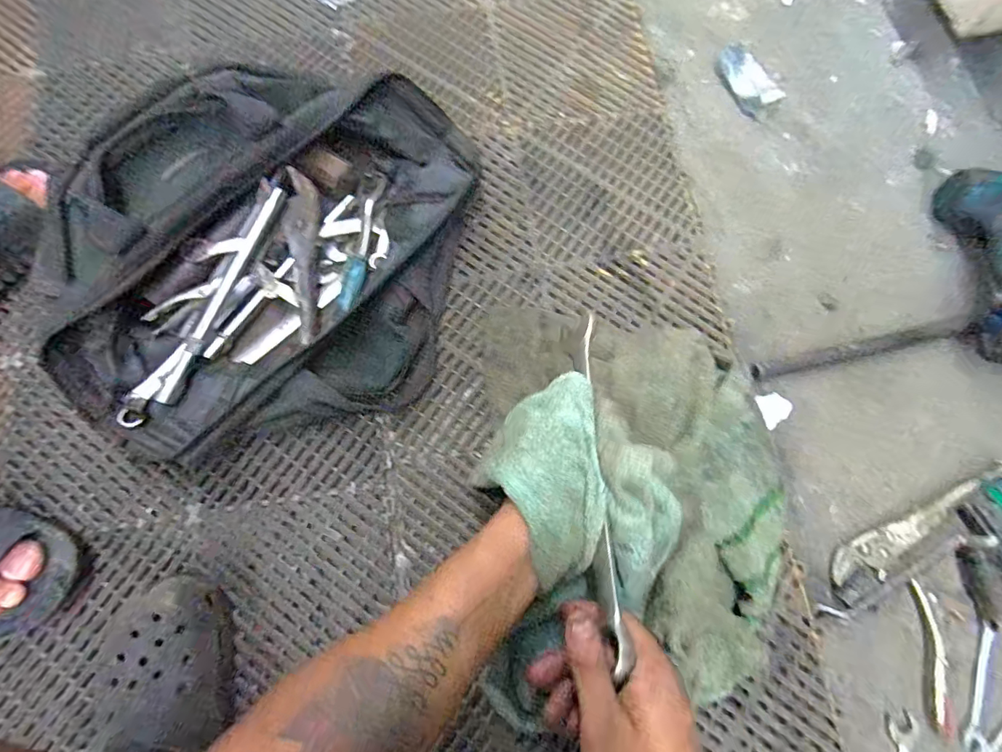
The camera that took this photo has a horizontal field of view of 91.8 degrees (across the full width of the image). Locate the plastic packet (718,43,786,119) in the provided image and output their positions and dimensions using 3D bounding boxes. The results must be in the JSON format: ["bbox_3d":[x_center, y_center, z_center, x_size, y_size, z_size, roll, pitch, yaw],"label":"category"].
[{"bbox_3d":[0.326,-0.396,0.649,0.043,0.032,0.101,-31,79,-7],"label":"plastic packet"}]

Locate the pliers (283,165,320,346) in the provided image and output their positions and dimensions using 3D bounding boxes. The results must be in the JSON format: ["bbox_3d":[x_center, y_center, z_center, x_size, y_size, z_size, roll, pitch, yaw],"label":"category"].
[{"bbox_3d":[-0.219,-0.130,0.535,0.032,0.025,0.184,-2,89,-1],"label":"pliers"}]

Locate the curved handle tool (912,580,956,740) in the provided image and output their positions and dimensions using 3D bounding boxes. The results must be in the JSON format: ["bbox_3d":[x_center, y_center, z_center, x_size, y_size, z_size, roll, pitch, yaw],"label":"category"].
[{"bbox_3d":[0.435,0.282,0.486,0.024,0.004,0.139,3,77,1],"label":"curved handle tool"}]

